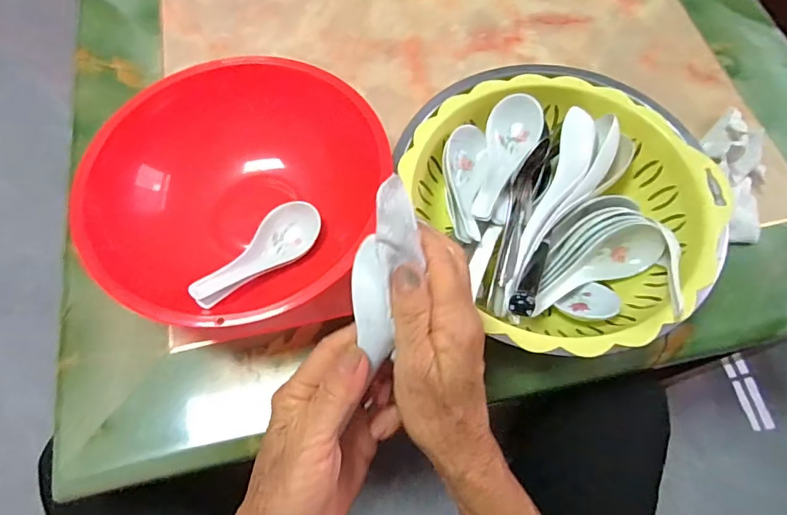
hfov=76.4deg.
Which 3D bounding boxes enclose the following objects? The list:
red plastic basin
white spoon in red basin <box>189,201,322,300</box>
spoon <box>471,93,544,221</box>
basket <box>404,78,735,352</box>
[{"bbox_3d":[-0.122,-0.051,0.426,0.242,0.105,0.210,-11,68,-2],"label":"red plastic basin"},{"bbox_3d":[-0.115,-0.004,0.427,0.043,0.039,0.123,39,74,16],"label":"white spoon in red basin"},{"bbox_3d":[0.094,-0.081,0.426,0.045,0.030,0.118,17,69,9],"label":"spoon"},{"bbox_3d":[0.134,-0.040,0.431,0.241,0.082,0.253,-25,69,-8],"label":"basket"}]

